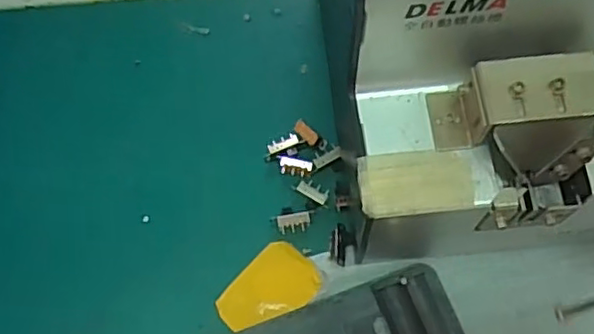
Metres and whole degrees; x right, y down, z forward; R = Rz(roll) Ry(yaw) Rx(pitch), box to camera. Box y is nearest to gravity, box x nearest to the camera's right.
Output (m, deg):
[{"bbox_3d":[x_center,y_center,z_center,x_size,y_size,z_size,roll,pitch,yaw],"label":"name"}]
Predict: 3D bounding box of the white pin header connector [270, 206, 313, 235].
[{"bbox_3d":[-0.002,0.026,0.314,0.020,0.004,0.013,-11,68,-3],"label":"white pin header connector"}]

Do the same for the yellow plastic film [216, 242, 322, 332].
[{"bbox_3d":[-0.013,0.060,0.304,0.033,0.004,0.047,40,75,21],"label":"yellow plastic film"}]

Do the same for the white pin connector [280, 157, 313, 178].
[{"bbox_3d":[-0.001,0.000,0.323,0.017,0.004,0.009,11,69,6],"label":"white pin connector"}]

